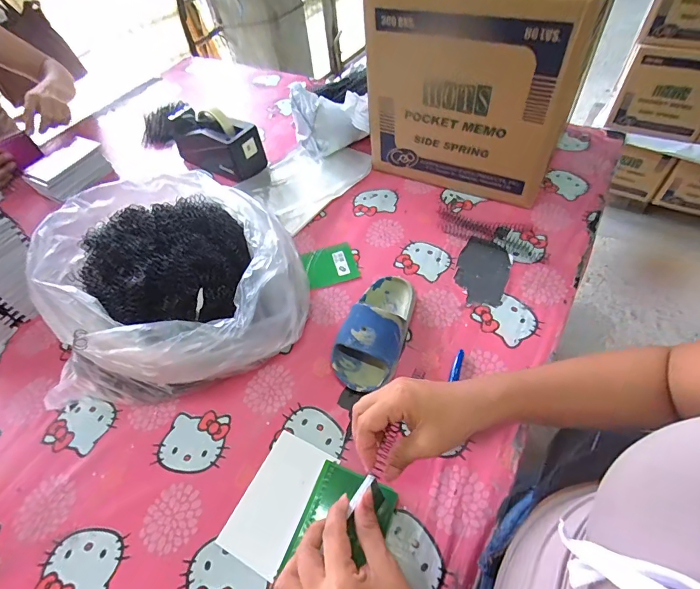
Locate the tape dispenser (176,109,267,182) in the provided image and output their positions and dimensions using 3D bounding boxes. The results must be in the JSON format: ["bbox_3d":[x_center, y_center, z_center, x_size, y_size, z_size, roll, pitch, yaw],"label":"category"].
[{"bbox_3d":[-0.272,-0.310,0.793,0.195,0.121,0.077,26,59,24],"label":"tape dispenser"}]

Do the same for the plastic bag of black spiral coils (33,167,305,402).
[{"bbox_3d":[-0.229,-0.027,0.546,0.316,0.151,0.305,-5,52,2],"label":"plastic bag of black spiral coils"}]

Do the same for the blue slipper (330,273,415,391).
[{"bbox_3d":[0.038,0.040,0.516,0.082,0.061,0.170,19,56,20],"label":"blue slipper"}]

